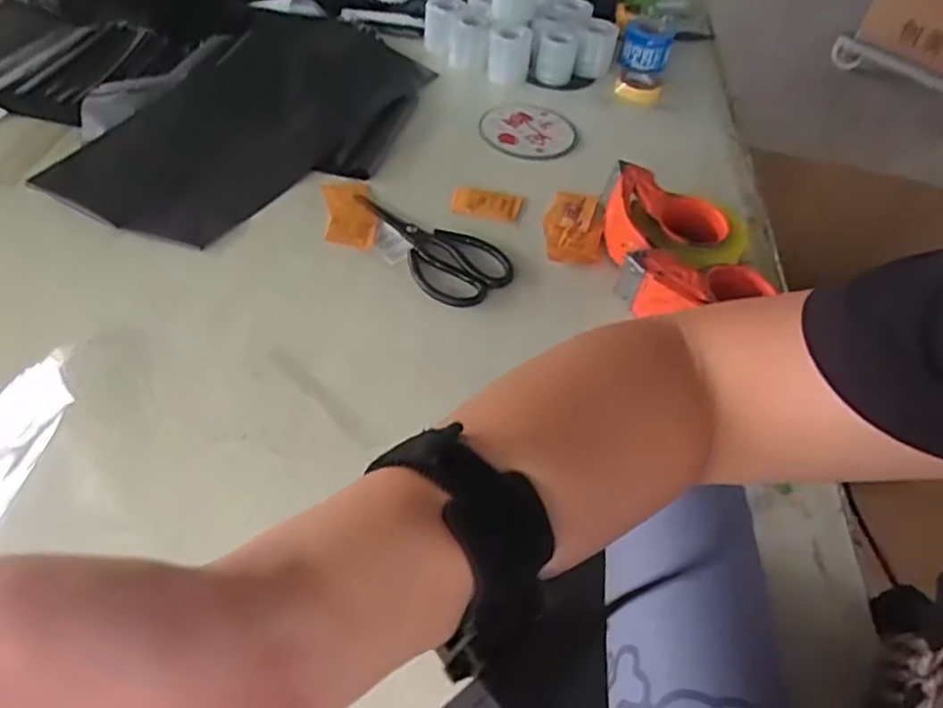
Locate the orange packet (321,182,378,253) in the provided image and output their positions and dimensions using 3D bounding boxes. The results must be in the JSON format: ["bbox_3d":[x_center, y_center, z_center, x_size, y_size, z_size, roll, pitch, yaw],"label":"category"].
[{"bbox_3d":[-0.144,-0.167,0.808,0.057,0.013,0.127,-4,49,-10],"label":"orange packet"}]

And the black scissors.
[{"bbox_3d":[-0.047,-0.131,0.782,0.104,0.008,0.218,-28,57,-28],"label":"black scissors"}]

